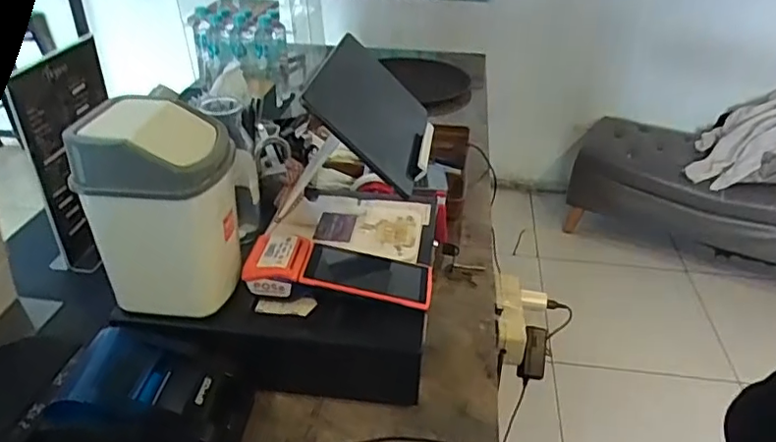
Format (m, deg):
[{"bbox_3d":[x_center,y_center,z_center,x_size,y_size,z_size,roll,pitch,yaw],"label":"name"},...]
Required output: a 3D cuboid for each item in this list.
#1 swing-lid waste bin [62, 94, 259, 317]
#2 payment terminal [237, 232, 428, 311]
[{"bbox_3d":[-0.234,-0.011,0.639,0.128,0.204,0.111,6,32,6],"label":"swing-lid waste bin"},{"bbox_3d":[-0.054,0.054,0.701,0.211,0.044,0.090,4,32,4],"label":"payment terminal"}]

